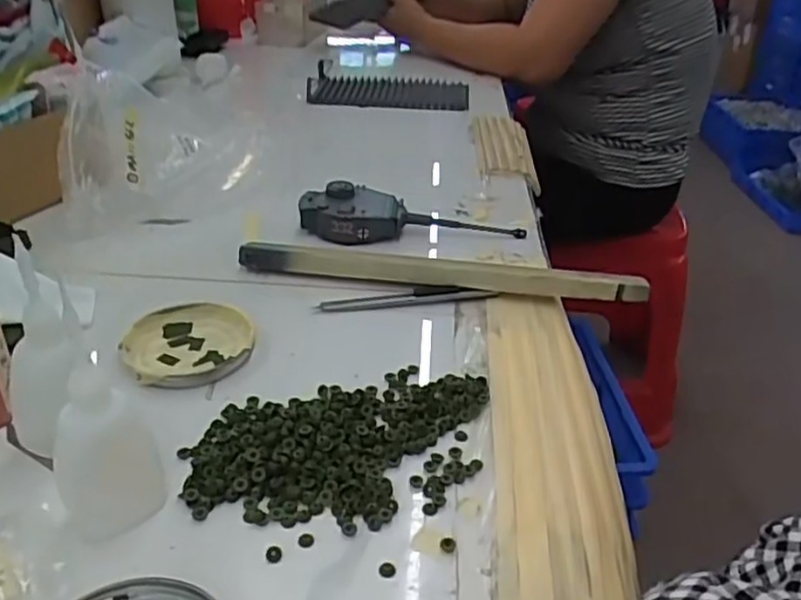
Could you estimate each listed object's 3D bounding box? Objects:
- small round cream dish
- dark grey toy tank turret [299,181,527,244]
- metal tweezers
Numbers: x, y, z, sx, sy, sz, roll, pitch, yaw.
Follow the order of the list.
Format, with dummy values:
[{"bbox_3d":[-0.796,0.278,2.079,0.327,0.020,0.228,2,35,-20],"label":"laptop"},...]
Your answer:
[{"bbox_3d":[-0.135,0.025,0.441,0.077,0.012,0.081,2,31,-1],"label":"small round cream dish"},{"bbox_3d":[0.009,-0.069,0.582,0.185,0.032,0.048,4,31,1],"label":"dark grey toy tank turret"},{"bbox_3d":[0.005,-0.003,0.499,0.126,0.009,0.013,-2,32,-8],"label":"metal tweezers"}]

